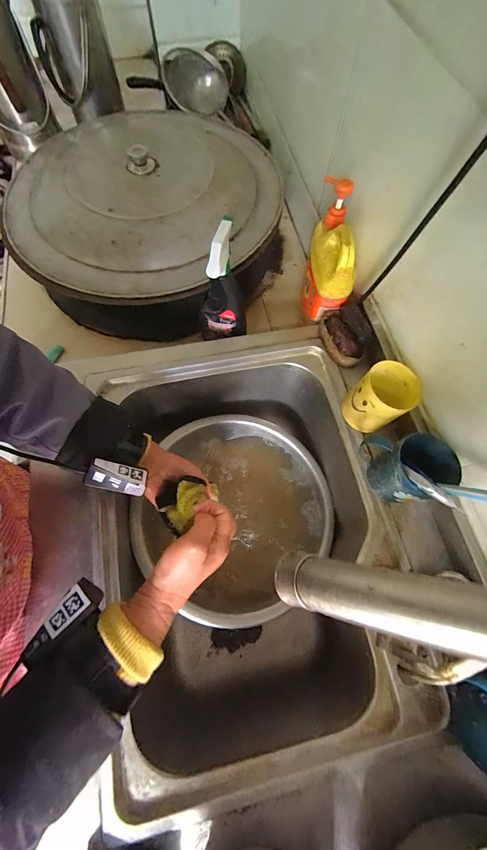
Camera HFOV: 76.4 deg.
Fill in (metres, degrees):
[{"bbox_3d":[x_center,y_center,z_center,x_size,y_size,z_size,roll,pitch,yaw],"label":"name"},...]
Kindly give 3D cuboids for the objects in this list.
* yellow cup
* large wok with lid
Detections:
[{"bbox_3d":[0.208,-0.040,0.473,0.087,0.080,0.075,-33,73,-13],"label":"yellow cup"},{"bbox_3d":[-0.223,-0.487,0.714,0.573,0.173,0.559,0,69,-1],"label":"large wok with lid"}]

